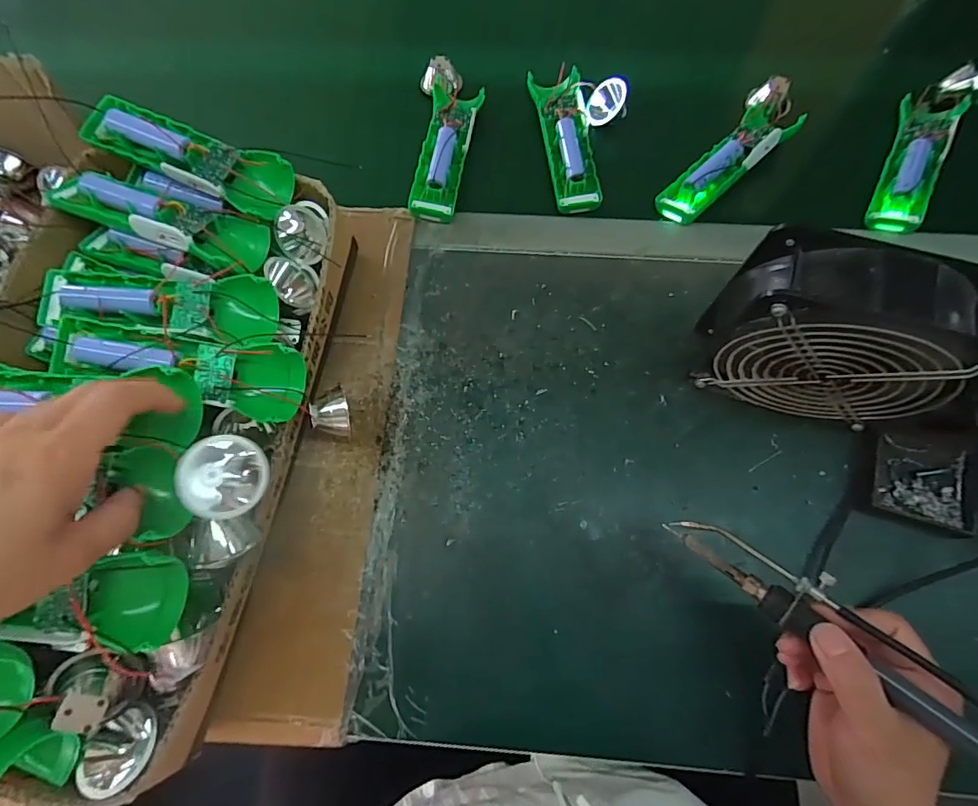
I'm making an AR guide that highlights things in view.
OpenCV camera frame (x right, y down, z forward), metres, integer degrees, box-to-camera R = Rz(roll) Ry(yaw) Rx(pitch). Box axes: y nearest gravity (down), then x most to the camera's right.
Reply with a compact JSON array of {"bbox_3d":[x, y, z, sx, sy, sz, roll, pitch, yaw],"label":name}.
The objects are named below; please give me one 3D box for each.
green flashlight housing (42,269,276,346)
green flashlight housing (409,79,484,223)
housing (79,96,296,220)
[{"bbox_3d":[-0.240,-0.073,0.360,0.164,0.035,0.050,7,73,3],"label":"green flashlight housing"},{"bbox_3d":[-0.041,-0.242,0.473,0.045,0.026,0.140,10,73,3],"label":"green flashlight housing"},{"bbox_3d":[-0.232,-0.191,0.387,0.155,0.038,0.052,23,74,7],"label":"housing"}]

